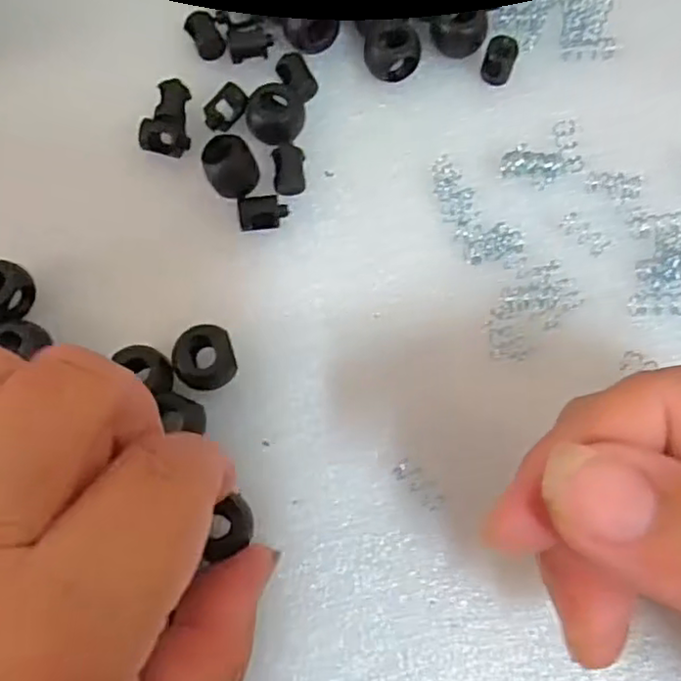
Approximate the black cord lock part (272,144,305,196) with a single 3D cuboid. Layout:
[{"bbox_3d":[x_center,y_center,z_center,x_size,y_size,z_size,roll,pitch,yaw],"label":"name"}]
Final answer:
[{"bbox_3d":[-0.015,-0.051,0.200,0.009,0.008,0.014,-3,76,-1],"label":"black cord lock part"}]

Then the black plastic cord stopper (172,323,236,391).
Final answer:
[{"bbox_3d":[-0.038,0.005,0.182,0.015,0.013,0.016,0,76,1],"label":"black plastic cord stopper"}]

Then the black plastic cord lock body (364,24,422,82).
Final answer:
[{"bbox_3d":[0.017,-0.090,0.207,0.016,0.014,0.013,20,76,5],"label":"black plastic cord lock body"}]

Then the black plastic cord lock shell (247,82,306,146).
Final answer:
[{"bbox_3d":[-0.019,-0.069,0.201,0.017,0.012,0.015,-14,76,-4],"label":"black plastic cord lock shell"}]

